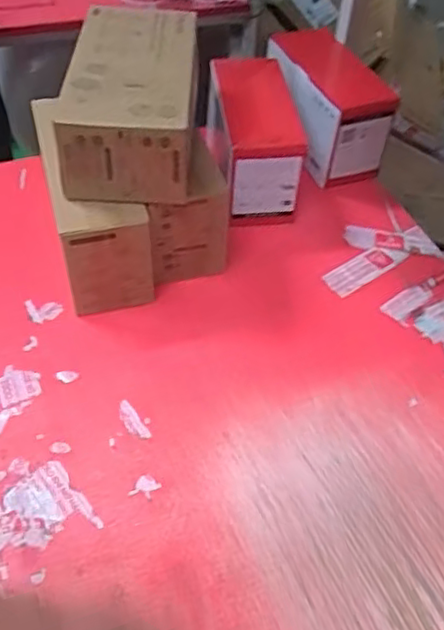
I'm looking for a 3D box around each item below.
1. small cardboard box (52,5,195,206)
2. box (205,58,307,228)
[{"bbox_3d":[-0.114,-0.278,0.836,0.148,0.110,0.287,2,49,-3],"label":"small cardboard box"},{"bbox_3d":[0.045,-0.269,1.012,0.121,0.137,0.252,-2,49,-6],"label":"box"}]

